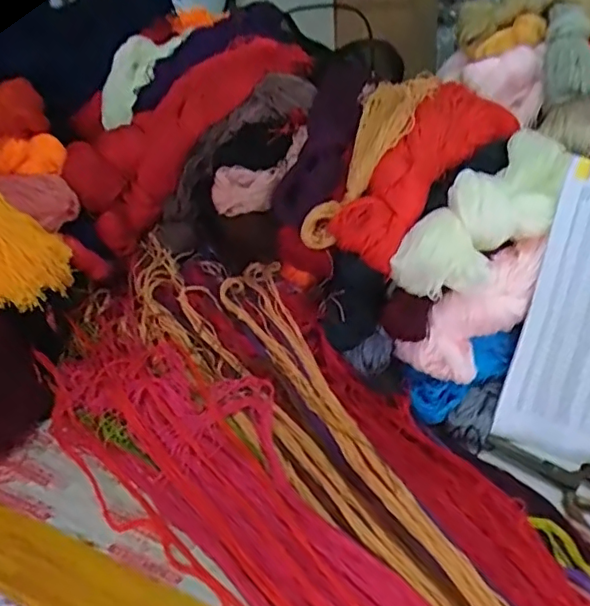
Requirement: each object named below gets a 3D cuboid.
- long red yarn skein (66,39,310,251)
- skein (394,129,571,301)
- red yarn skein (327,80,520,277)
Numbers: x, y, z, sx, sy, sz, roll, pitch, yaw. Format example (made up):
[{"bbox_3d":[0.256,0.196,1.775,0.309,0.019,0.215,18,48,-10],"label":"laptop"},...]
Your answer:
[{"bbox_3d":[-0.126,-0.231,0.746,0.378,0.122,0.097,-45,49,-7],"label":"long red yarn skein"},{"bbox_3d":[0.226,-0.106,0.624,0.099,0.076,0.290,29,51,35],"label":"skein"},{"bbox_3d":[0.155,-0.163,0.661,0.086,0.084,0.326,22,47,30],"label":"red yarn skein"}]

